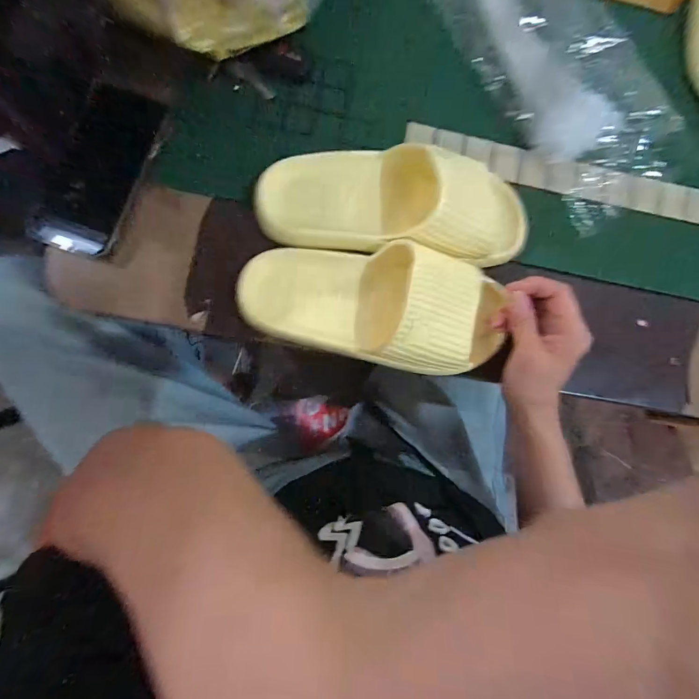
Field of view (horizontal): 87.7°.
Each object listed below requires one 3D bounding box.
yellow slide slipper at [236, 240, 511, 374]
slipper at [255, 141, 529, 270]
[{"bbox_3d":[0.019,-0.041,0.312,0.216,0.062,0.095,10,83,6],"label":"yellow slide slipper"},{"bbox_3d":[0.031,-0.133,0.318,0.220,0.068,0.101,7,84,-5],"label":"slipper"}]

